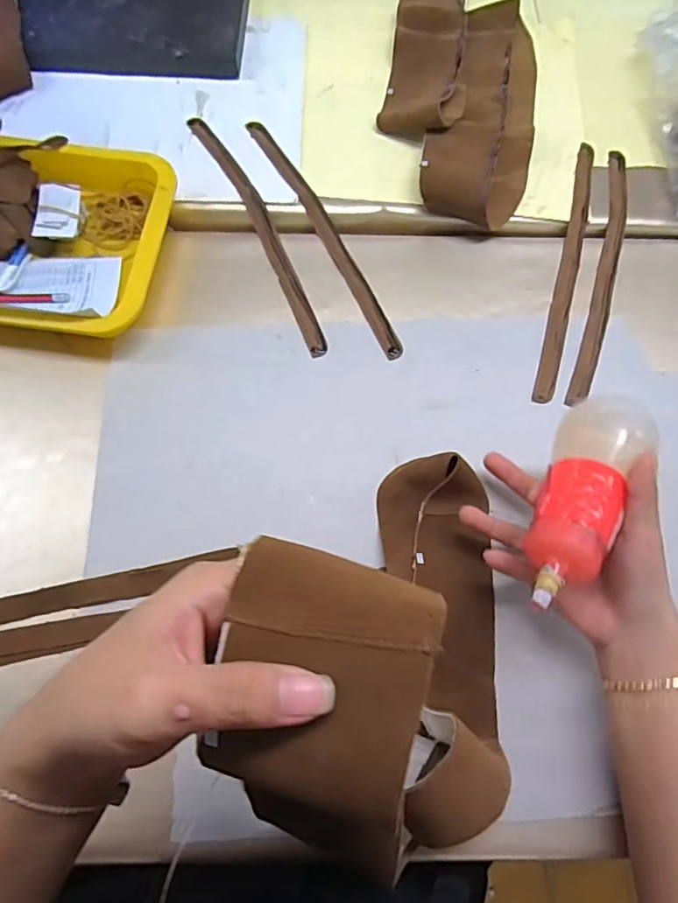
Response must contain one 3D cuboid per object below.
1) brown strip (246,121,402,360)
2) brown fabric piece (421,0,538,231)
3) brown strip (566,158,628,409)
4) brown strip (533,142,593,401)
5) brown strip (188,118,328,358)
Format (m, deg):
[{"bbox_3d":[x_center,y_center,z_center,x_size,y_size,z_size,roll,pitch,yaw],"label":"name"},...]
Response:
[{"bbox_3d":[-0.016,-0.224,0.548,0.023,0.009,0.316,-26,72,-10],"label":"brown strip"},{"bbox_3d":[0.166,-0.383,0.596,0.111,0.042,0.348,15,70,5],"label":"brown fabric piece"},{"bbox_3d":[0.261,-0.180,0.542,0.026,0.006,0.314,17,70,5],"label":"brown strip"},{"bbox_3d":[0.227,-0.186,0.541,0.020,0.004,0.318,16,70,5],"label":"brown strip"},{"bbox_3d":[-0.080,-0.226,0.548,0.027,0.012,0.314,-25,72,-10],"label":"brown strip"}]

